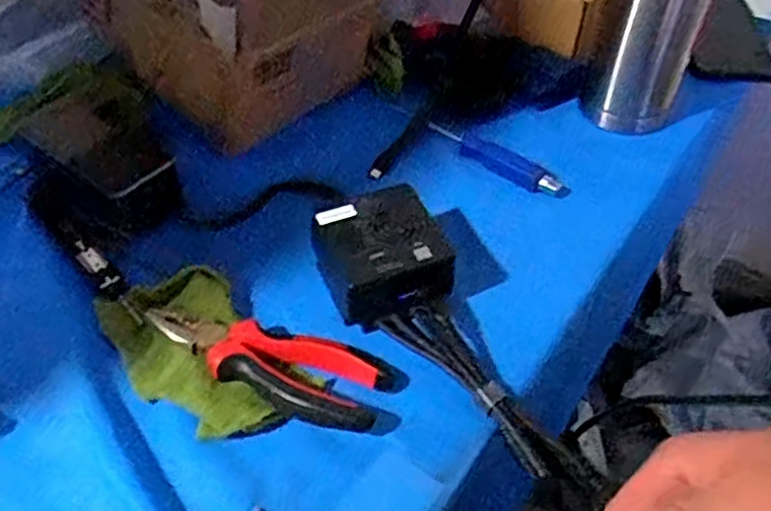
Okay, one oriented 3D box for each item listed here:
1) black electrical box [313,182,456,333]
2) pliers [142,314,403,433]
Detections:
[{"bbox_3d":[-0.005,0.000,0.460,0.076,0.045,0.078,-15,48,-15],"label":"black electrical box"},{"bbox_3d":[-0.067,0.062,0.419,0.156,0.021,0.058,17,49,15],"label":"pliers"}]

